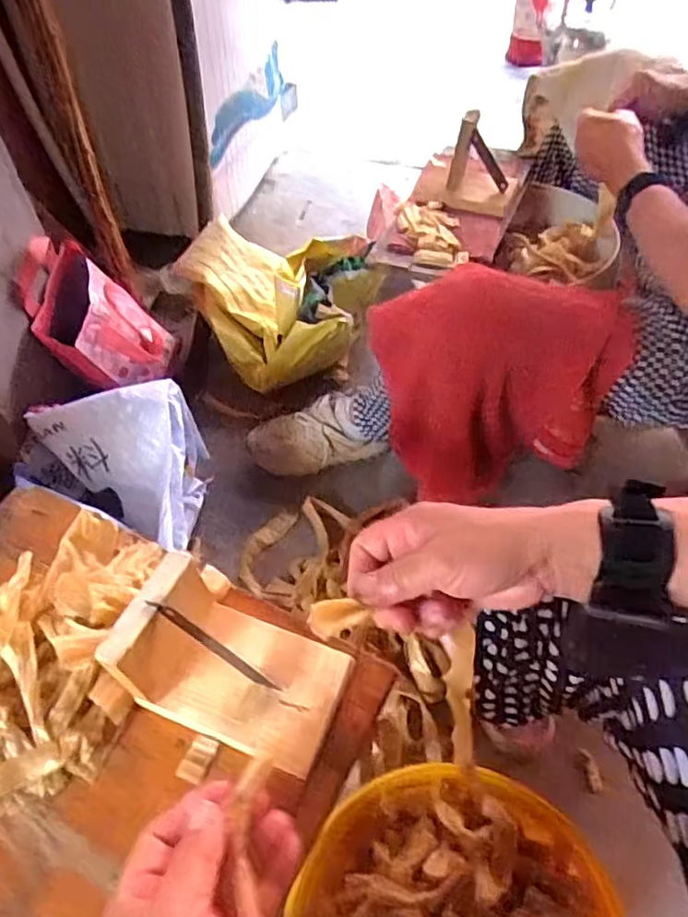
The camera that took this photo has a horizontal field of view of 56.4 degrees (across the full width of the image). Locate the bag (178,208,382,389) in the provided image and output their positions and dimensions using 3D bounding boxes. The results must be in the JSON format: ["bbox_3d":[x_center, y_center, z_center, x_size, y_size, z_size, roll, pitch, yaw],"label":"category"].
[{"bbox_3d":[-0.116,-0.283,1.154,0.344,0.183,0.266,1,53,7],"label":"bag"}]

